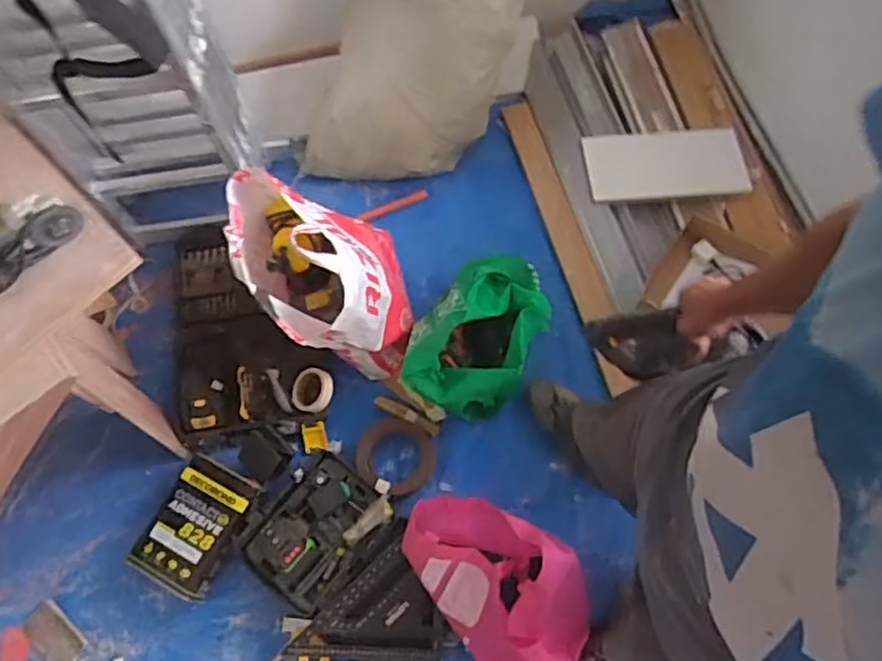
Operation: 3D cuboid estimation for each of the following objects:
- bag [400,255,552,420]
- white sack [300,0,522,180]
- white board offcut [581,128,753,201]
[{"bbox_3d":[0.085,0.000,1.429,0.243,0.207,0.371,29,73,13],"label":"bag"},{"bbox_3d":[-0.069,-0.660,1.483,0.426,0.783,0.260,37,45,14],"label":"white sack"},{"bbox_3d":[0.508,-0.380,1.530,0.349,0.021,0.172,-2,73,3],"label":"white board offcut"}]

